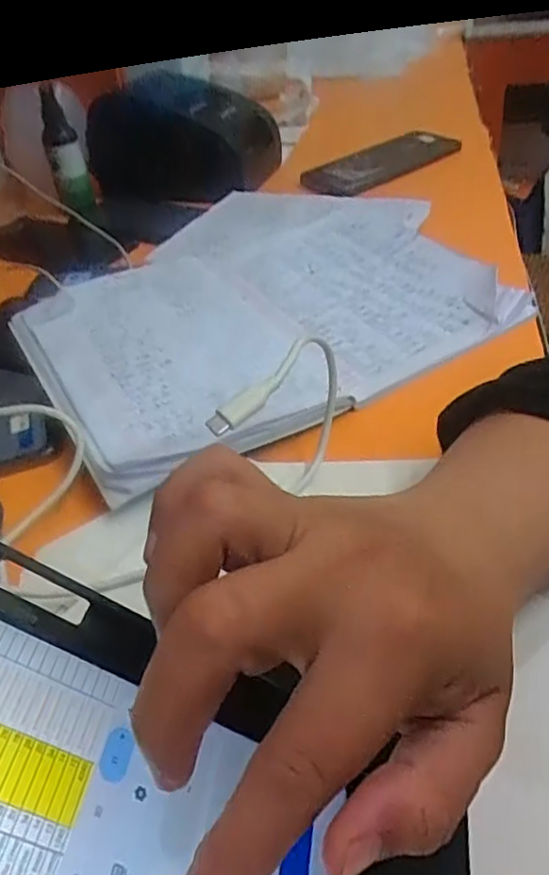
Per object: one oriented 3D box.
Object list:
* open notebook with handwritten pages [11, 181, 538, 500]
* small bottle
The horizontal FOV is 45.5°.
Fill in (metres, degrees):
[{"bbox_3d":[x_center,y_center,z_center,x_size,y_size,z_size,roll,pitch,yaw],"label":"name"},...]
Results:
[{"bbox_3d":[-0.024,-0.119,0.510,0.332,0.034,0.326,-25,46,-18],"label":"open notebook with handwritten pages"},{"bbox_3d":[-0.226,-0.307,0.705,0.037,0.127,0.028,-17,44,-11],"label":"small bottle"}]

